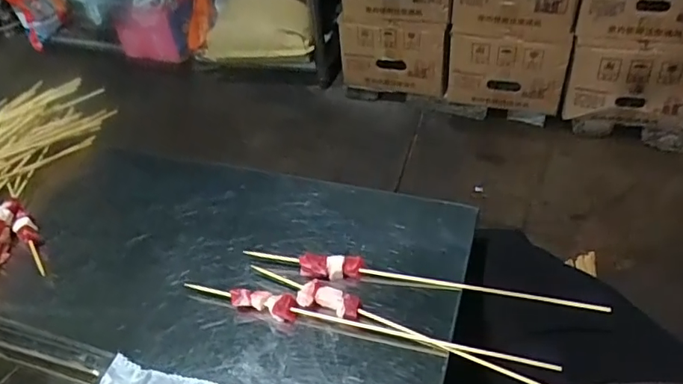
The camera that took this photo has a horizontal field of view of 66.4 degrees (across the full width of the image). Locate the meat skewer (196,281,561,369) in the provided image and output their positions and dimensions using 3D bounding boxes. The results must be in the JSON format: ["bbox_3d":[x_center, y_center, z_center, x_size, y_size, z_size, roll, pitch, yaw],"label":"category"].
[{"bbox_3d":[0.011,0.101,0.401,0.290,0.018,0.014,9,43,15],"label":"meat skewer"}]

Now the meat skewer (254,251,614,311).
[{"bbox_3d":[0.062,0.070,0.429,0.290,0.015,0.020,5,42,11],"label":"meat skewer"}]

